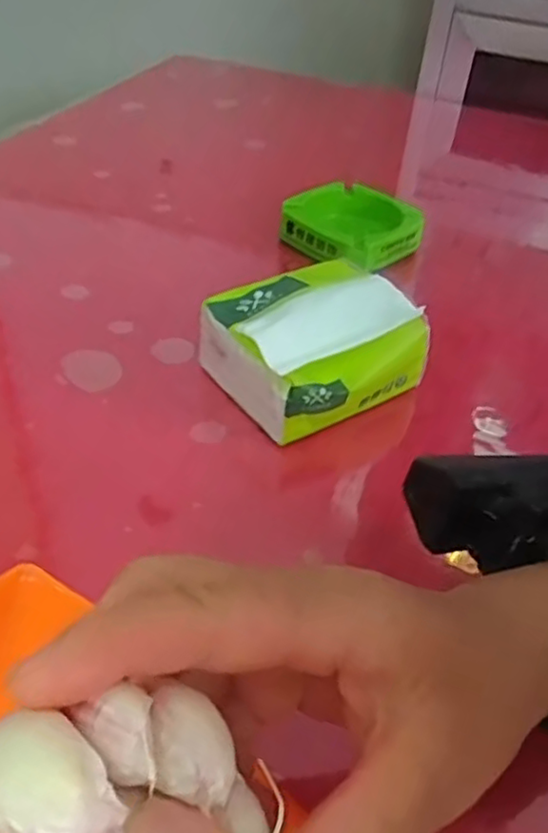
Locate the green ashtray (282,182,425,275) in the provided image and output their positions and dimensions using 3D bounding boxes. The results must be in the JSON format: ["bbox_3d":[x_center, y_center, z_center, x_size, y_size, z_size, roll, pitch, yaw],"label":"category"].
[{"bbox_3d":[0.063,-0.151,0.536,0.095,0.026,0.095,-30,53,-34],"label":"green ashtray"}]

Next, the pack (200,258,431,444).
[{"bbox_3d":[0.022,-0.043,0.392,0.100,0.059,0.091,-24,50,-30],"label":"pack"}]

